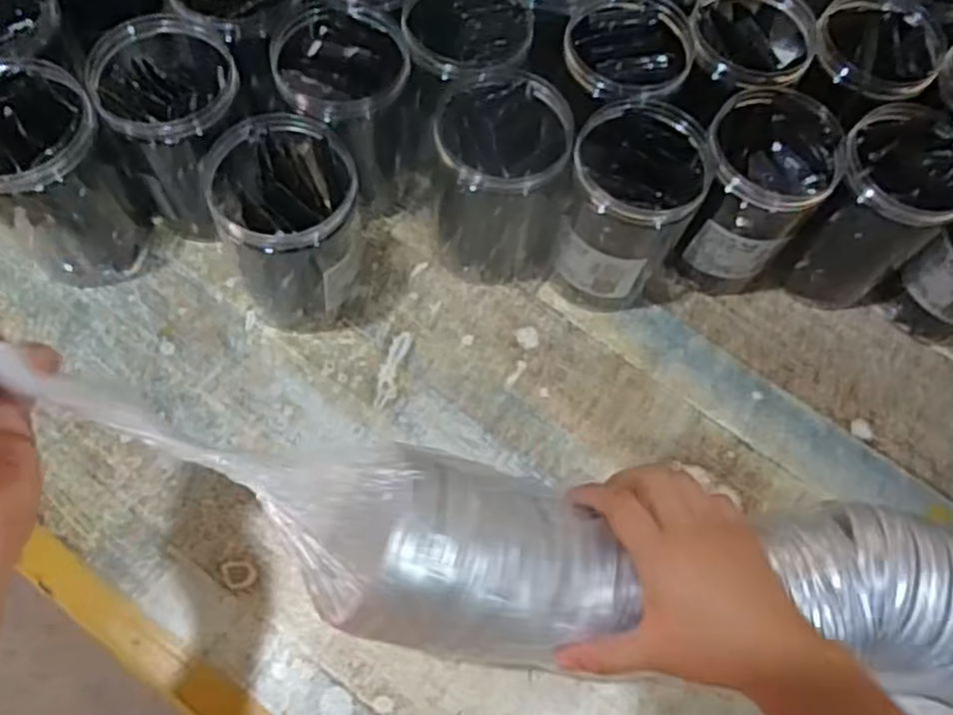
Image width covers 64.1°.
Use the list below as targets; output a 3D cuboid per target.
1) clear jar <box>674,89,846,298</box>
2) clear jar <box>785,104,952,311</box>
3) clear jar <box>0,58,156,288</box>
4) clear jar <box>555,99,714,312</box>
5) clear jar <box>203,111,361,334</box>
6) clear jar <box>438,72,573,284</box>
[{"bbox_3d":[0.209,-0.122,0.597,0.091,0.150,0.097,1,68,-4],"label":"clear jar"},{"bbox_3d":[0.305,-0.109,0.600,0.095,0.145,0.093,-39,76,-17],"label":"clear jar"},{"bbox_3d":[-0.305,-0.127,0.556,0.081,0.151,0.089,1,68,-4],"label":"clear jar"},{"bbox_3d":[0.114,-0.111,0.587,0.089,0.147,0.107,32,69,8],"label":"clear jar"},{"bbox_3d":[-0.133,-0.091,0.555,0.094,0.155,0.091,1,68,-4],"label":"clear jar"},{"bbox_3d":[0.016,-0.135,0.587,0.090,0.154,0.090,1,68,-4],"label":"clear jar"}]

